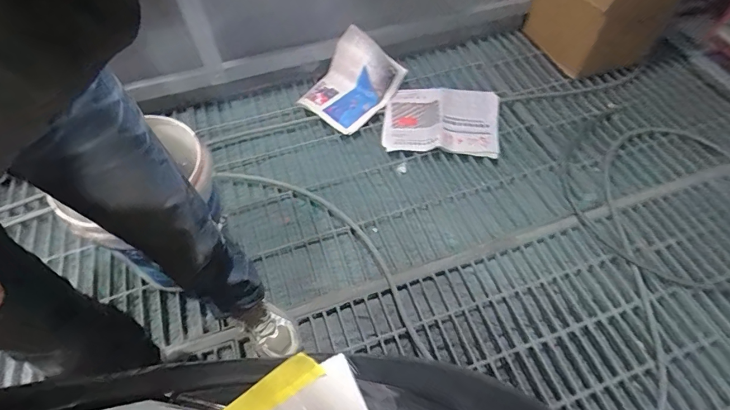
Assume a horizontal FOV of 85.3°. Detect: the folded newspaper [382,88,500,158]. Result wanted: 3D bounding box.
[{"bbox_3d":[0.262,-0.299,1.378,0.387,0.042,0.279,3,63,10],"label":"folded newspaper"}]

